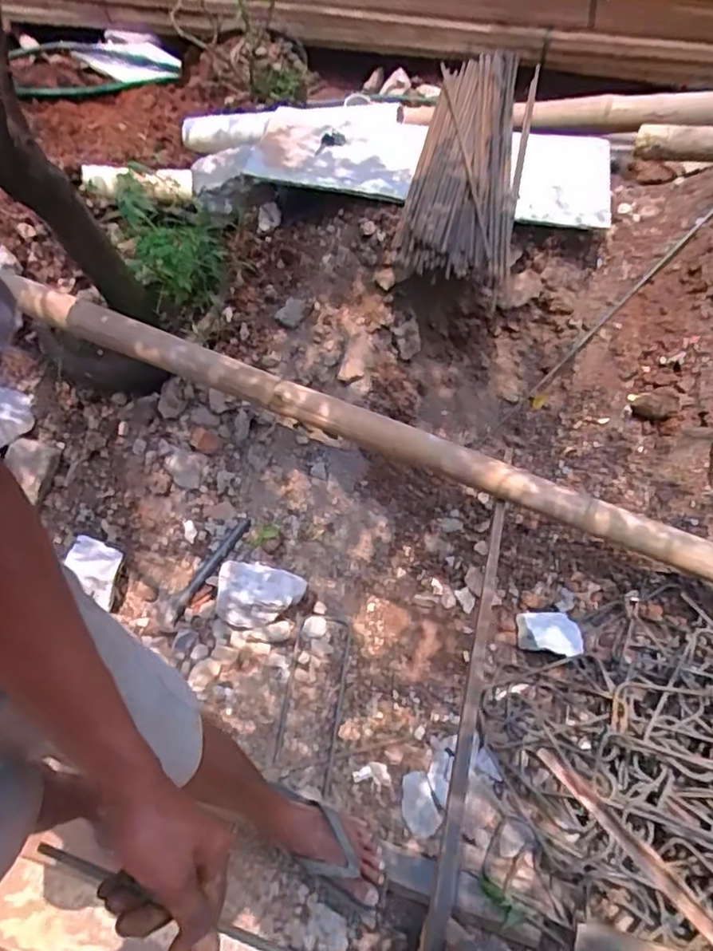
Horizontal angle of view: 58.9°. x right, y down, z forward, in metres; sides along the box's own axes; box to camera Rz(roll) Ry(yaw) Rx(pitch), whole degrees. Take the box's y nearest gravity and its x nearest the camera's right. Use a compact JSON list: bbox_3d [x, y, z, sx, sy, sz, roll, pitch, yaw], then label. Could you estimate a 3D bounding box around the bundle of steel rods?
[{"bbox_3d":[0.248,-0.714,1.360,0.231,0.142,0.769,9,58,10],"label":"bundle of steel rods"}]

